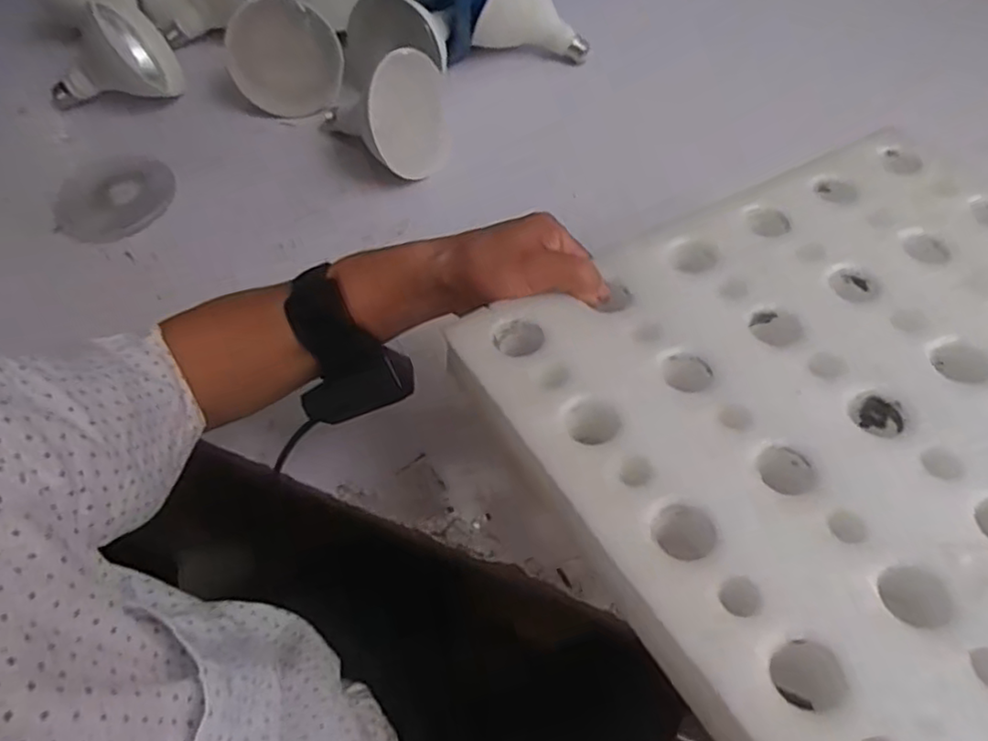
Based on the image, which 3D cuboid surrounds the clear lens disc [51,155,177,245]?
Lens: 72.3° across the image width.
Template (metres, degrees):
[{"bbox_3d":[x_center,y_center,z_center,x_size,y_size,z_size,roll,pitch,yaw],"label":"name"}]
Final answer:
[{"bbox_3d":[-0.377,-0.182,0.680,0.115,0.020,0.127,-16,55,-2],"label":"clear lens disc"}]

